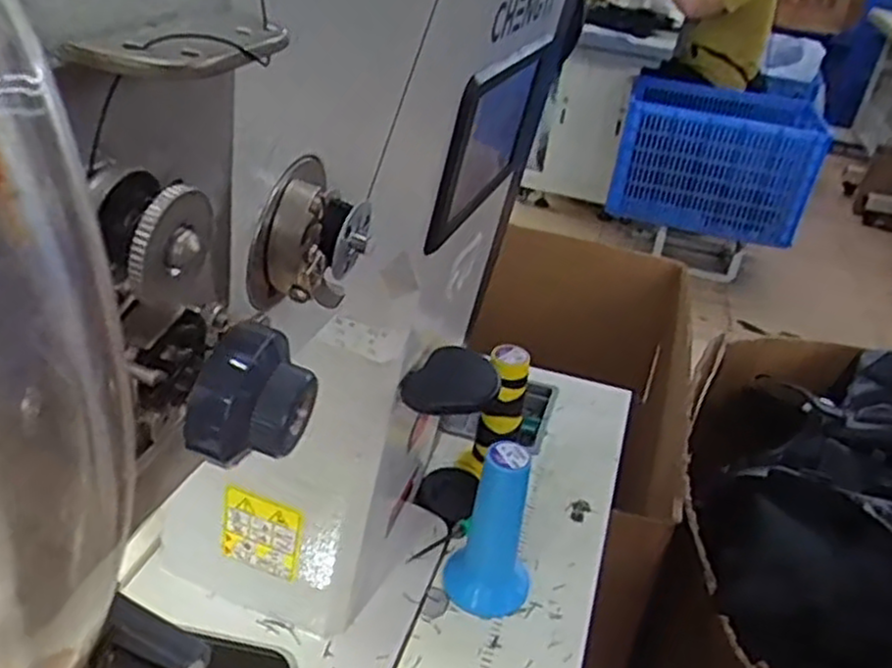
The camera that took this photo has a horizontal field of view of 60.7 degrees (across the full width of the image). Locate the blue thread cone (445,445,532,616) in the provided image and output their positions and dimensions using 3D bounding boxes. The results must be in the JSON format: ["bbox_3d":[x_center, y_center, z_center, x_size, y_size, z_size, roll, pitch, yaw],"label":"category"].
[{"bbox_3d":[0.036,0.124,0.520,0.060,0.119,0.063,9,31,3],"label":"blue thread cone"}]

